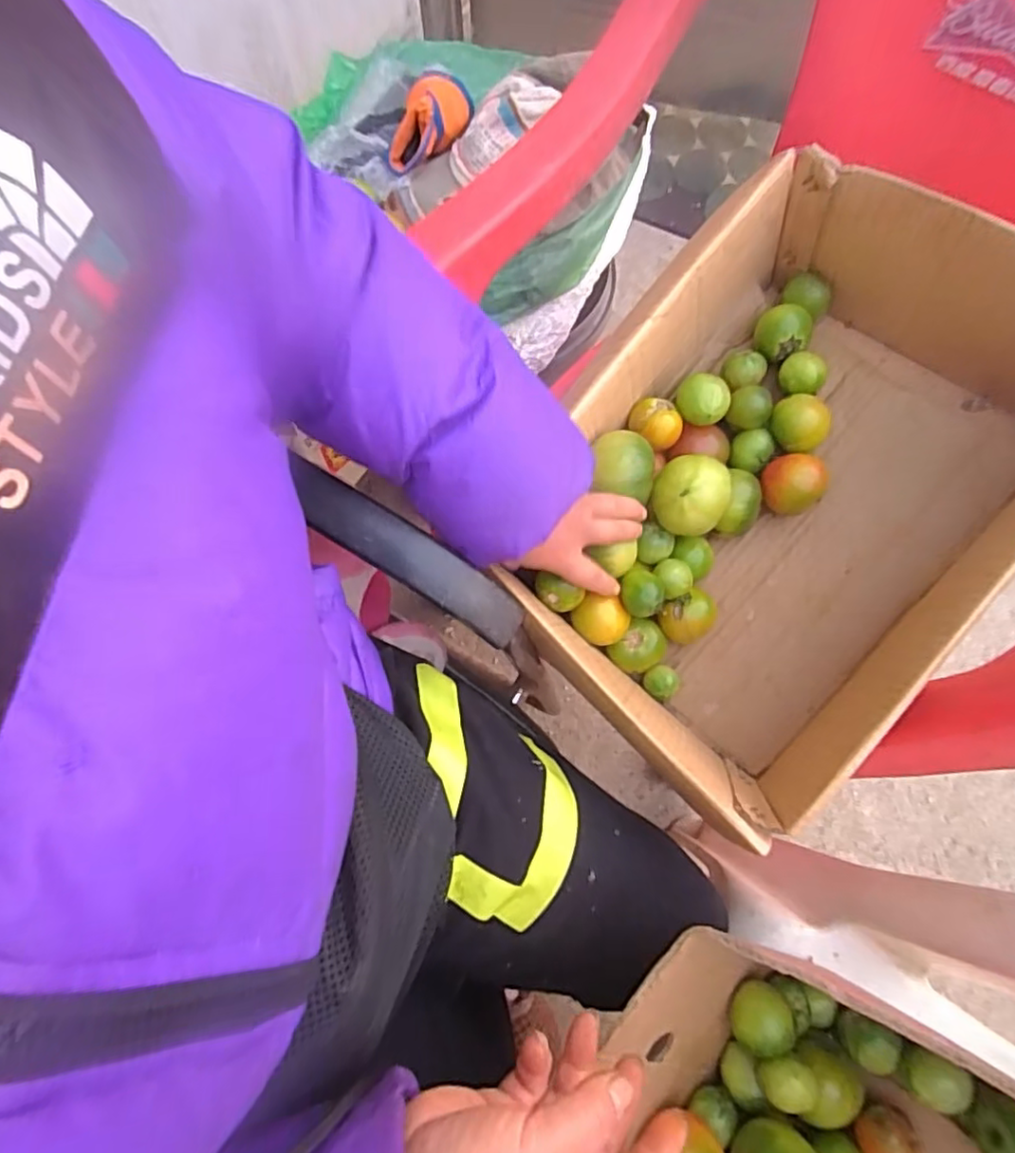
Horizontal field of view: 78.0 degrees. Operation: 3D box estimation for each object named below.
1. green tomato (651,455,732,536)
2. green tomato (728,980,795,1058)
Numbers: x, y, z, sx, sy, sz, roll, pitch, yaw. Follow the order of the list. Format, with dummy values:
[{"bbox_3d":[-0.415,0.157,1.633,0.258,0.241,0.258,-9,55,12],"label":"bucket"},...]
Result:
[{"bbox_3d":[0.148,-0.065,0.506,0.057,0.043,0.053,-1,71,2],"label":"green tomato"},{"bbox_3d":[0.168,0.296,0.424,0.036,0.041,0.038,-1,71,2],"label":"green tomato"}]

